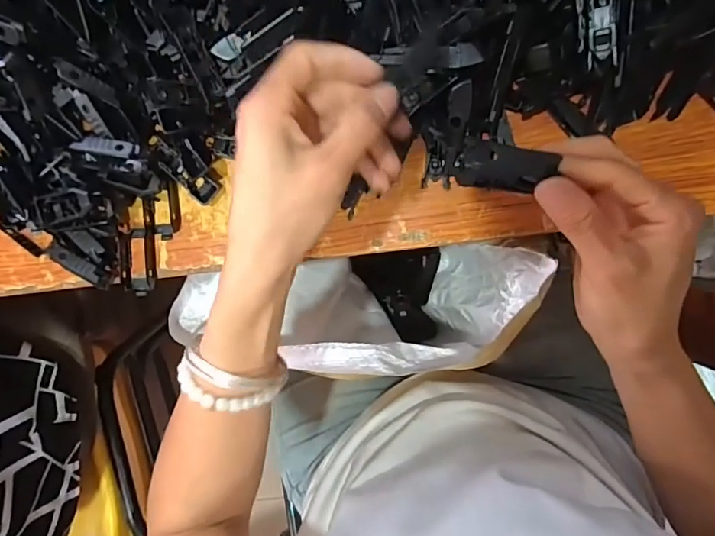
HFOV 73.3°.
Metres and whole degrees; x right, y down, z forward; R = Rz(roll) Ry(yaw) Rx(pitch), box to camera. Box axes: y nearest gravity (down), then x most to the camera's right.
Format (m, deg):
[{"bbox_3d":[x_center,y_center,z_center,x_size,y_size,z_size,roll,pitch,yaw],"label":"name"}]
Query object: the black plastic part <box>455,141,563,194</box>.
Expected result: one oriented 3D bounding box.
[{"bbox_3d":[0.070,-0.048,0.228,0.045,0.005,0.021,5,94,9],"label":"black plastic part"}]

